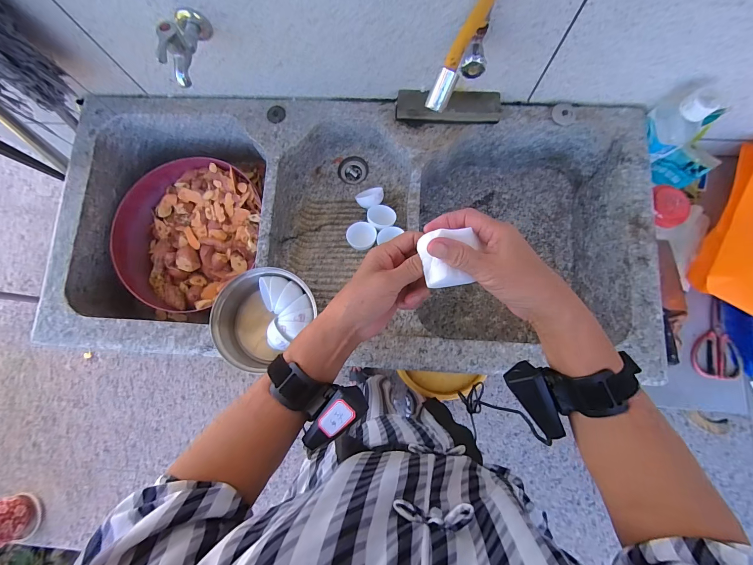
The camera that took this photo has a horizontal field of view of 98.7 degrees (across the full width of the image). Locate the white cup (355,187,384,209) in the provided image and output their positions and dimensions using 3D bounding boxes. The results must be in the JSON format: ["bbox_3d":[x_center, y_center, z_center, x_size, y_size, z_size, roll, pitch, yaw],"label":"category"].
[{"bbox_3d":[-0.012,-0.182,0.716,0.060,0.048,0.042,-19,81,-1],"label":"white cup"}]

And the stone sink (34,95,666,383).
[{"bbox_3d":[-0.065,-0.103,0.731,1.173,0.208,0.534,2,81,2],"label":"stone sink"}]

